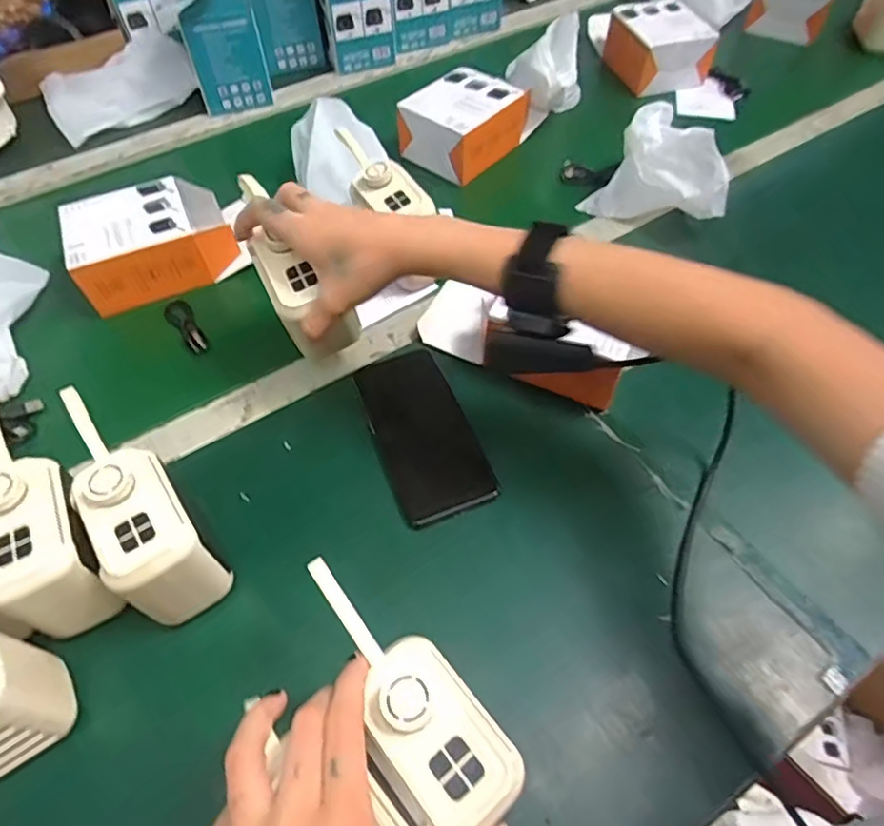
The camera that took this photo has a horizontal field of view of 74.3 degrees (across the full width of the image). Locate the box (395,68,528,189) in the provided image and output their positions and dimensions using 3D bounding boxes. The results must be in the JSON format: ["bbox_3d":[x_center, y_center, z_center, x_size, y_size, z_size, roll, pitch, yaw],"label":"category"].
[{"bbox_3d":[0.027,-0.337,0.677,0.106,0.066,0.133,39,65,24],"label":"box"}]

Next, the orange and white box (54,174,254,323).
[{"bbox_3d":[-0.276,-0.173,0.569,0.152,0.059,0.101,-22,58,-12],"label":"orange and white box"}]

